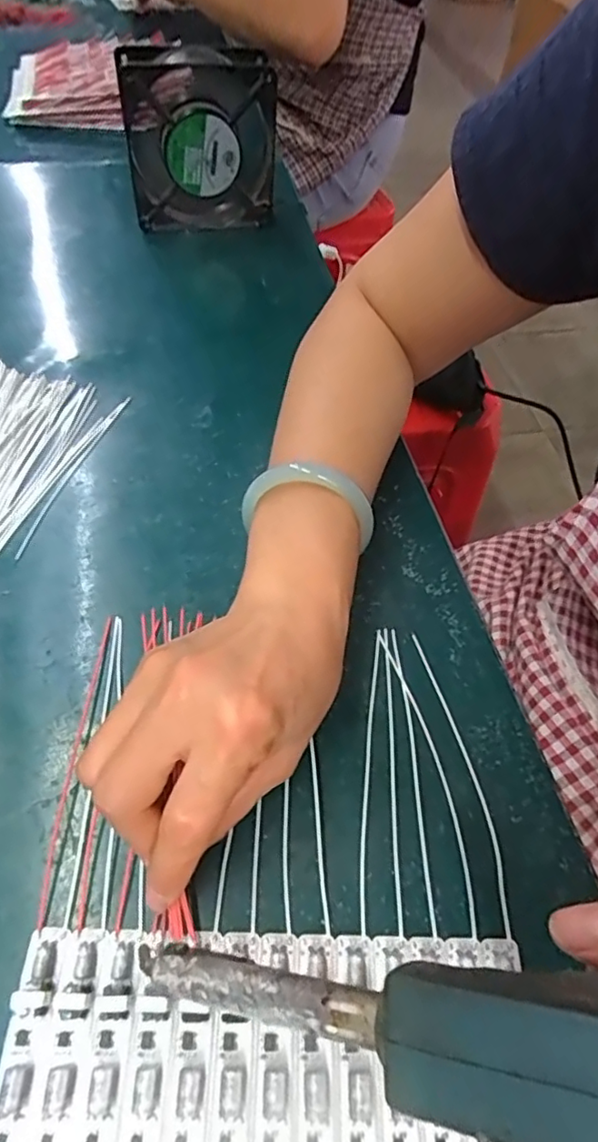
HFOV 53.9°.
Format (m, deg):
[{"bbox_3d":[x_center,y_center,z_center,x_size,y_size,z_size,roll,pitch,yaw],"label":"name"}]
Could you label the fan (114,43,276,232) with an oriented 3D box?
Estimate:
[{"bbox_3d":[-0.081,-0.361,0.492,0.123,0.114,0.040,-8,57,-10],"label":"fan"}]

